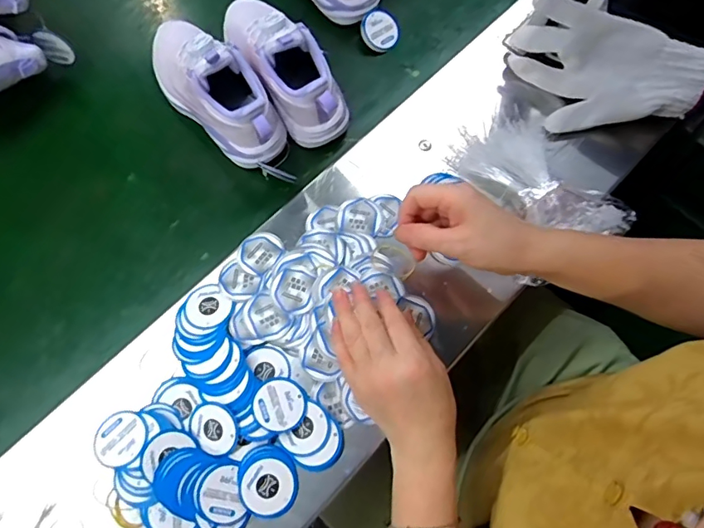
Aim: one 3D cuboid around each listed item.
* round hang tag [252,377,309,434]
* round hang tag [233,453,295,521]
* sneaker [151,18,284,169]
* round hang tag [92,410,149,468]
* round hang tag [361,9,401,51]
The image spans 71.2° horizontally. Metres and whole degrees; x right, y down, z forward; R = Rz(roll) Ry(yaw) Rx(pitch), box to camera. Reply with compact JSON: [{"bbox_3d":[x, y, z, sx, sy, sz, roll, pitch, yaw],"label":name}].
[{"bbox_3d":[-0.066,0.127,0.446,0.046,0.004,0.047,4,63,-7],"label":"round hang tag"},{"bbox_3d":[-0.075,0.194,0.428,0.051,0.004,0.046,27,78,5],"label":"round hang tag"},{"bbox_3d":[-0.154,-0.201,0.531,0.082,0.101,0.208,-42,81,-9],"label":"sneaker"},{"bbox_3d":[-0.205,0.155,0.437,0.047,0.004,0.047,-2,58,3],"label":"round hang tag"},{"bbox_3d":[0.038,-0.291,0.613,0.052,0.009,0.048,0,91,-21],"label":"round hang tag"}]

